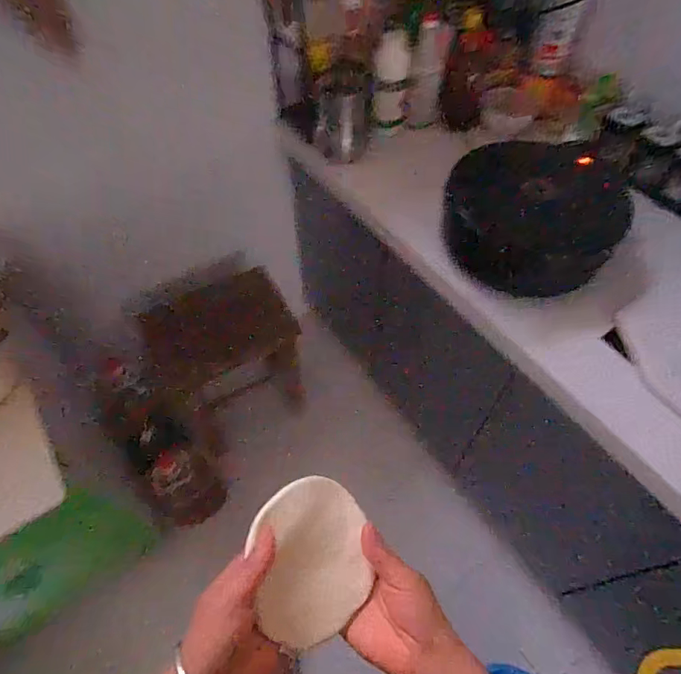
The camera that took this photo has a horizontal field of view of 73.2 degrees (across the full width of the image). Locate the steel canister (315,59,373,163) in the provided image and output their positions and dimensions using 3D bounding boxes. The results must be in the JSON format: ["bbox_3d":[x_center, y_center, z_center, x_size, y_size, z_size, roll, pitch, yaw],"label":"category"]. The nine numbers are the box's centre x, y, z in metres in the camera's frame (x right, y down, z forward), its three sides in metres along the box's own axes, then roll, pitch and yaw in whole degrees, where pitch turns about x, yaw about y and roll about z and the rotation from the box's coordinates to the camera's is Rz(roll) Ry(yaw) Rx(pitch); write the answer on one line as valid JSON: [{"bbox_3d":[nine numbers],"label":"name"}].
[{"bbox_3d":[0.009,-0.485,0.984,0.105,0.153,0.125,7,56,4],"label":"steel canister"}]

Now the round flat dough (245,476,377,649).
[{"bbox_3d":[-0.022,0.186,0.387,0.102,0.015,0.124,-12,82,-30],"label":"round flat dough"}]

